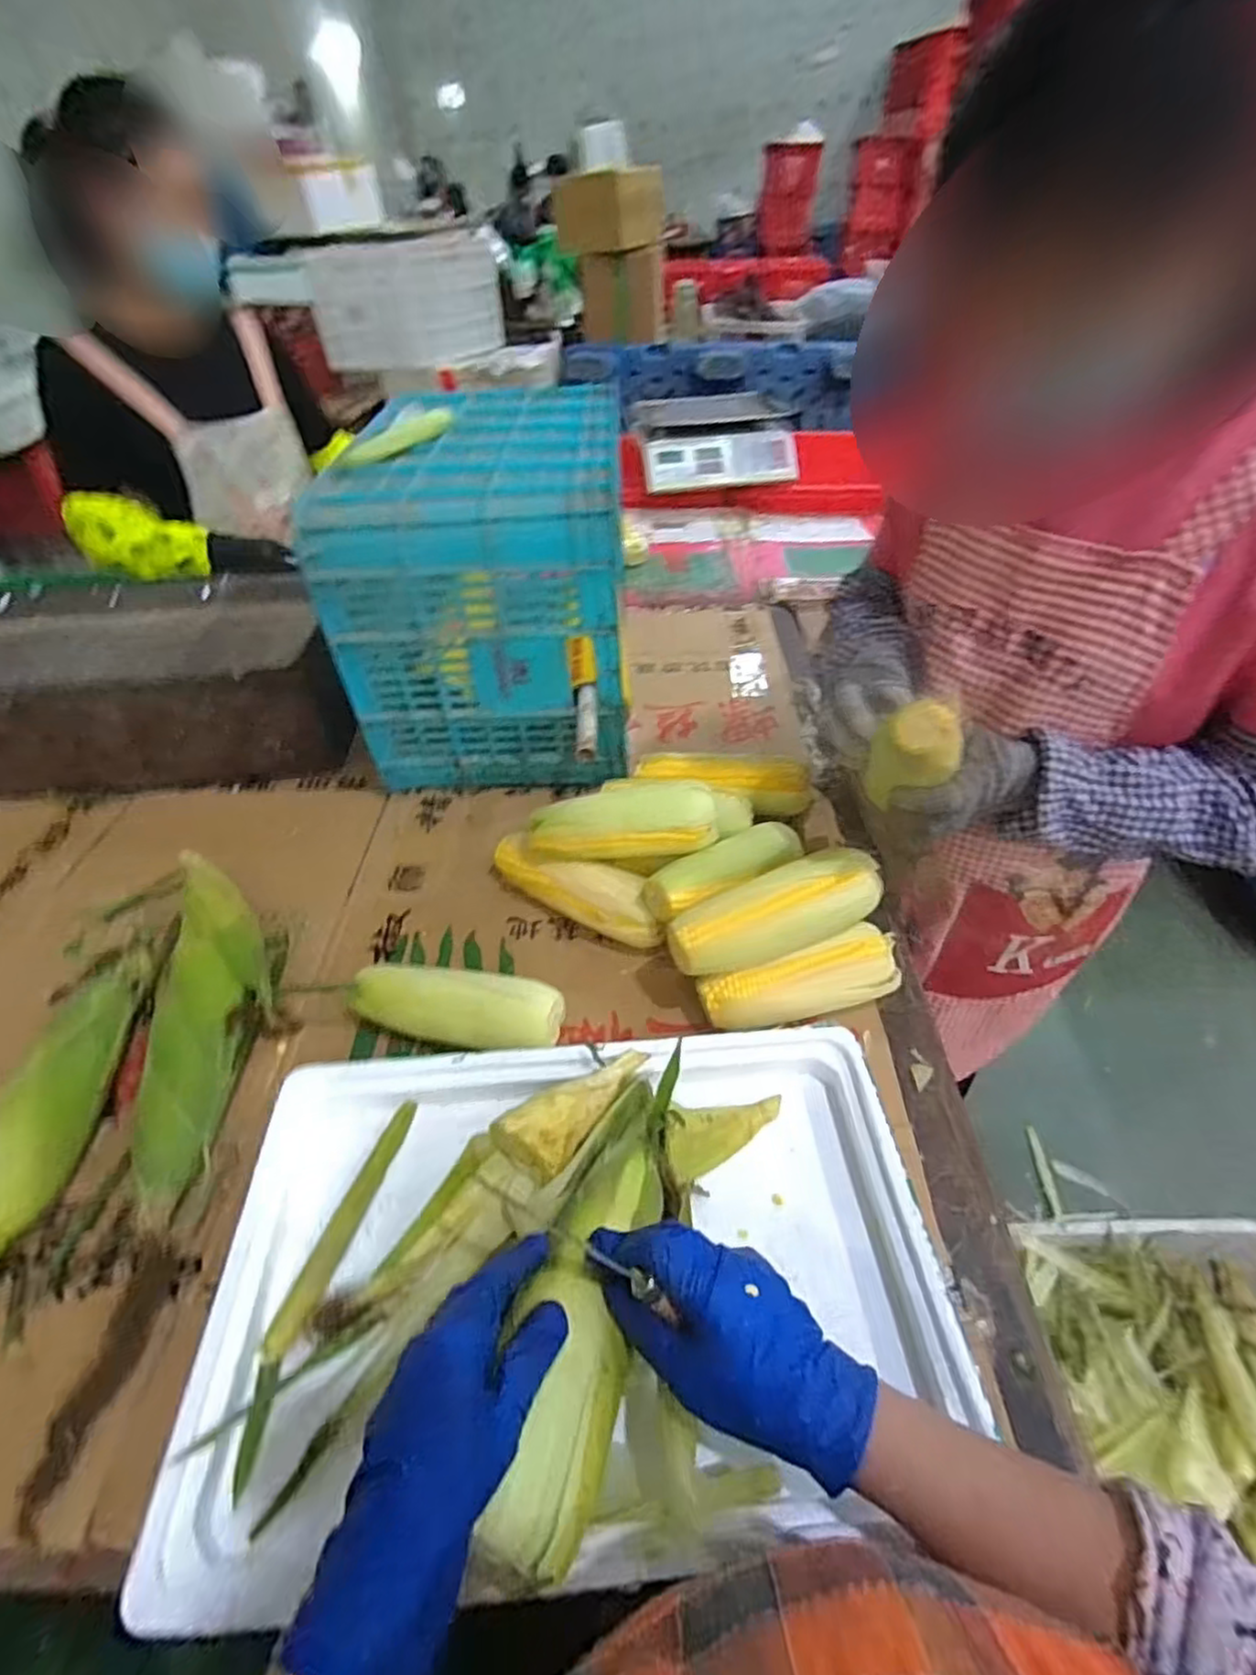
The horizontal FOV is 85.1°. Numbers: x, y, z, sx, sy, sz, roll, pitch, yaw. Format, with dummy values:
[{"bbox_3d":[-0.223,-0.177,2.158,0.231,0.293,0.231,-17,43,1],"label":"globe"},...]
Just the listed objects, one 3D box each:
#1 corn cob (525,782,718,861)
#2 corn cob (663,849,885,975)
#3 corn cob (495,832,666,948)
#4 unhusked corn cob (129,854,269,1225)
[{"bbox_3d":[-0.004,-0.007,0.657,0.176,0.055,0.057,-6,44,-4],"label":"corn cob"},{"bbox_3d":[0.127,0.065,0.584,0.192,0.051,0.053,-16,46,-14],"label":"corn cob"},{"bbox_3d":[-0.053,0.055,0.693,0.202,0.064,0.056,16,47,18],"label":"corn cob"},{"bbox_3d":[-0.360,0.147,0.596,0.087,0.070,0.345,-12,45,-10],"label":"unhusked corn cob"}]

